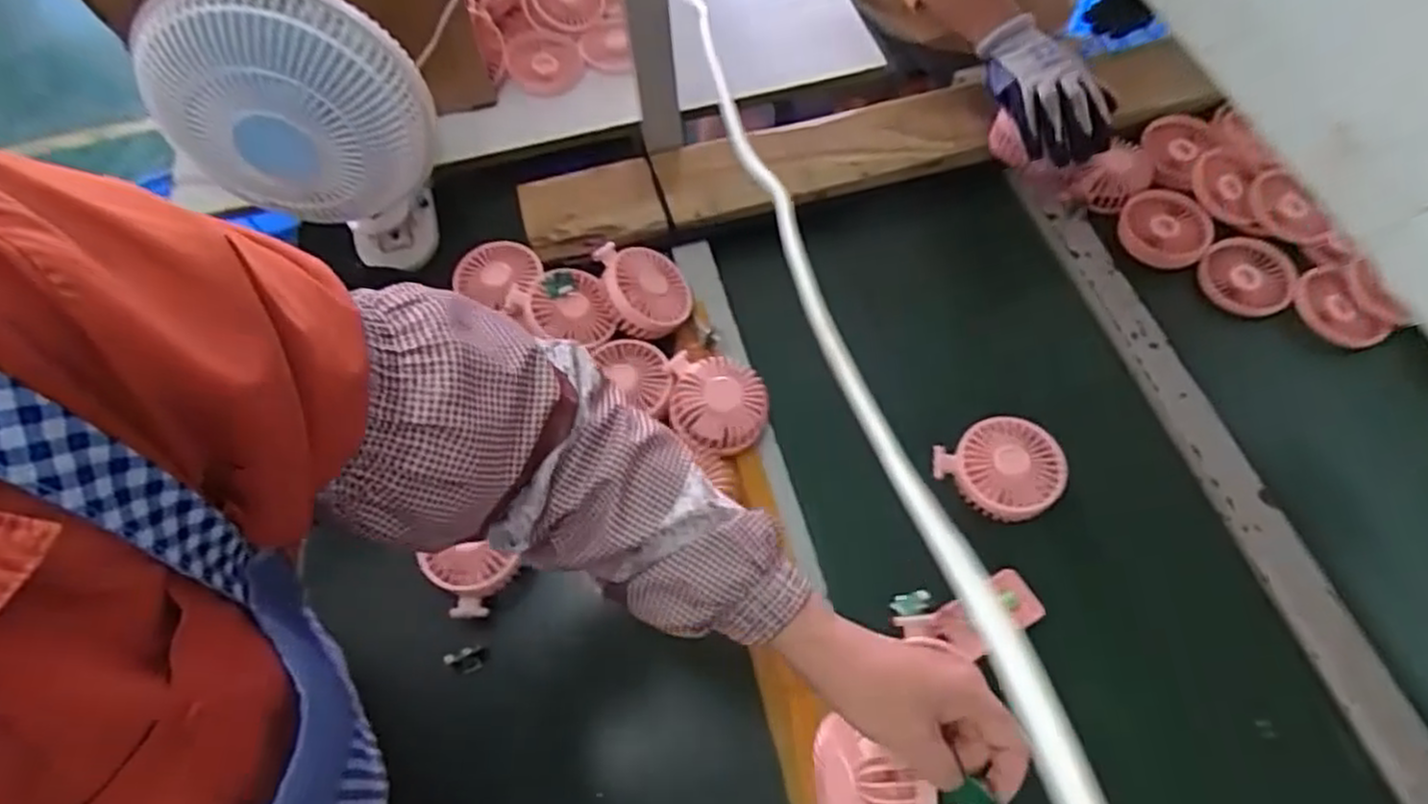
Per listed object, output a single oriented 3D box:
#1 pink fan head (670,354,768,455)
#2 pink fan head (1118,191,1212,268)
[{"bbox_3d":[0.004,0.000,0.705,0.088,0.039,0.090,-1,60,2],"label":"pink fan head"},{"bbox_3d":[0.481,-0.187,0.820,0.085,0.026,0.085,-4,75,14],"label":"pink fan head"}]

